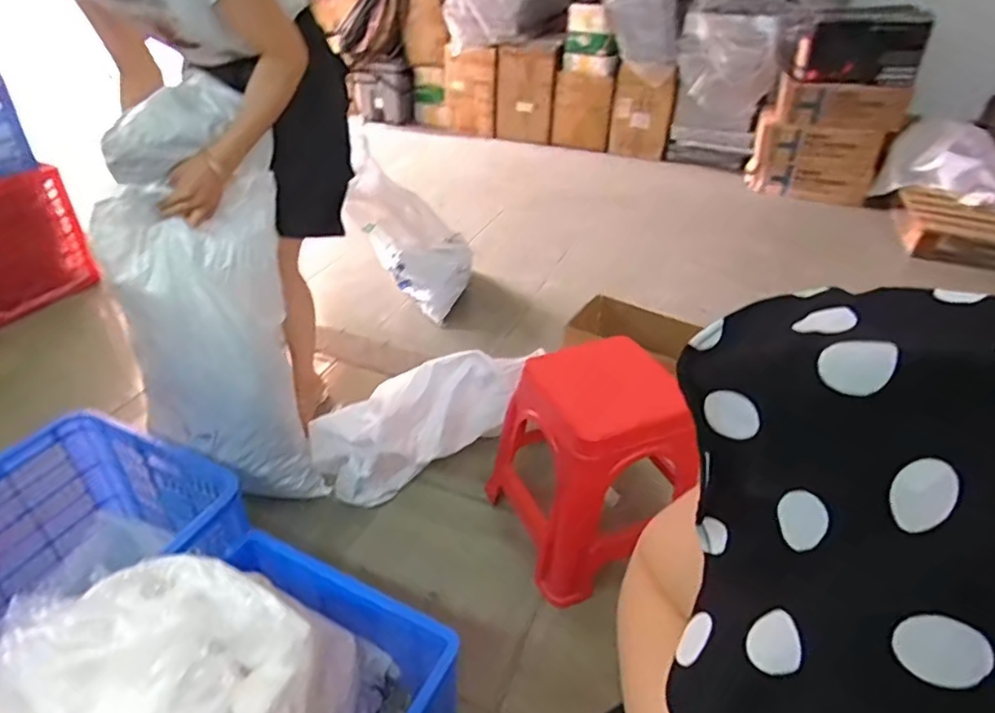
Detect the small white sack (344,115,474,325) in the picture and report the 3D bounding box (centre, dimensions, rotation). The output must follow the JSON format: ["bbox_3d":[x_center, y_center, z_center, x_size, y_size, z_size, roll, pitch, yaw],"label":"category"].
[{"bbox_3d":[-0.282,-0.411,1.888,0.264,0.588,0.200,-34,43,-3],"label":"small white sack"}]

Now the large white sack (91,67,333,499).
[{"bbox_3d":[-0.533,-0.064,1.127,0.313,0.750,0.209,-13,39,-21],"label":"large white sack"}]

